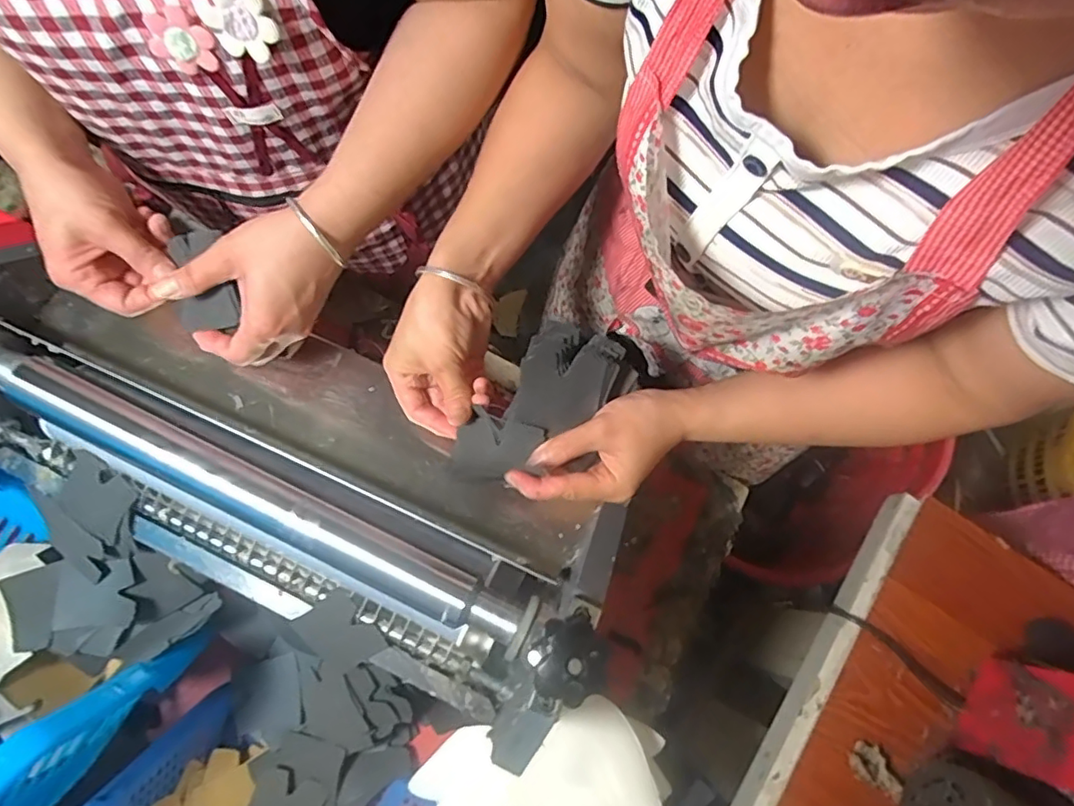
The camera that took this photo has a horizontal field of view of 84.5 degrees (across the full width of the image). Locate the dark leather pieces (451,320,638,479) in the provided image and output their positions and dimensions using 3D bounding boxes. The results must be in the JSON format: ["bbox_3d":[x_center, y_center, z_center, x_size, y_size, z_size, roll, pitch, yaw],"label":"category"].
[{"bbox_3d":[-0.002,0.002,0.416,0.140,0.061,0.060,-40,78,7],"label":"dark leather pieces"}]

